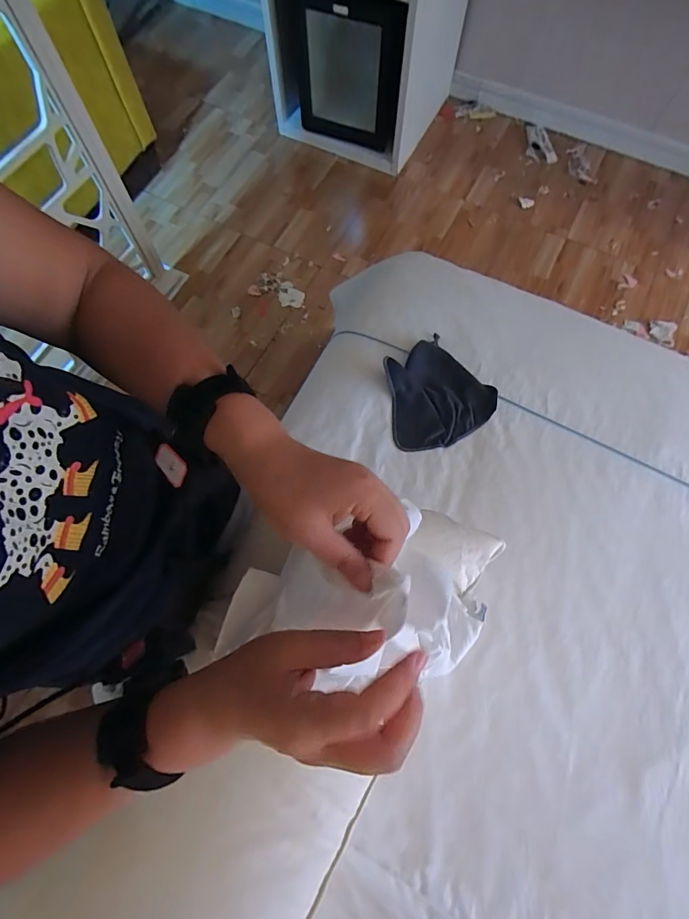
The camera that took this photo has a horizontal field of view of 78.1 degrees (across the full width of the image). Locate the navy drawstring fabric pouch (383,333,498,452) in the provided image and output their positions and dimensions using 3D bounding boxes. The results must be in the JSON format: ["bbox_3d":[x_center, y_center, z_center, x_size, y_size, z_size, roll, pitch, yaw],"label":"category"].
[{"bbox_3d":[0.186,-0.141,0.899,0.226,0.025,0.218,-28,74,-11],"label":"navy drawstring fabric pouch"}]

